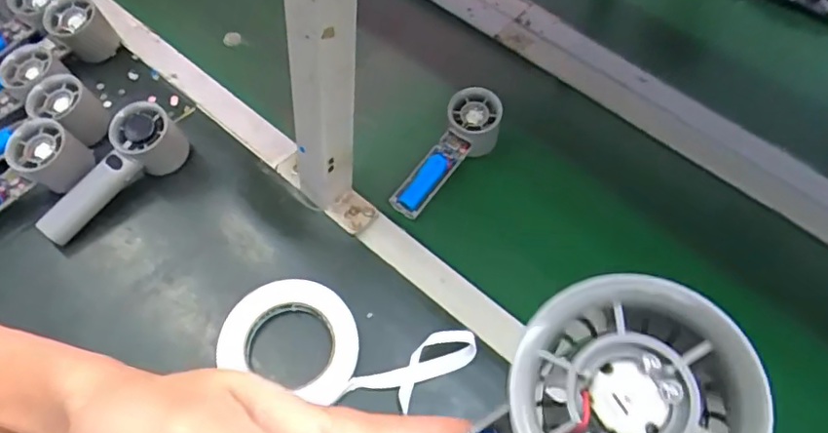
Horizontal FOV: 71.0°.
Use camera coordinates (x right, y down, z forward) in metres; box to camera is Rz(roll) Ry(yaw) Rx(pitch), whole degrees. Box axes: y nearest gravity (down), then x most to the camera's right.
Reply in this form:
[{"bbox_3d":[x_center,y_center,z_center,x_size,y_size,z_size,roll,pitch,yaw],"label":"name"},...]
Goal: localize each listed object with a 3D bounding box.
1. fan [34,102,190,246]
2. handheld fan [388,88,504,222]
[{"bbox_3d":[-0.302,-0.039,0.585,0.046,0.066,0.163,37,79,17],"label":"fan"},{"bbox_3d":[0.037,-0.066,0.624,0.058,0.053,0.157,34,79,16],"label":"handheld fan"}]

